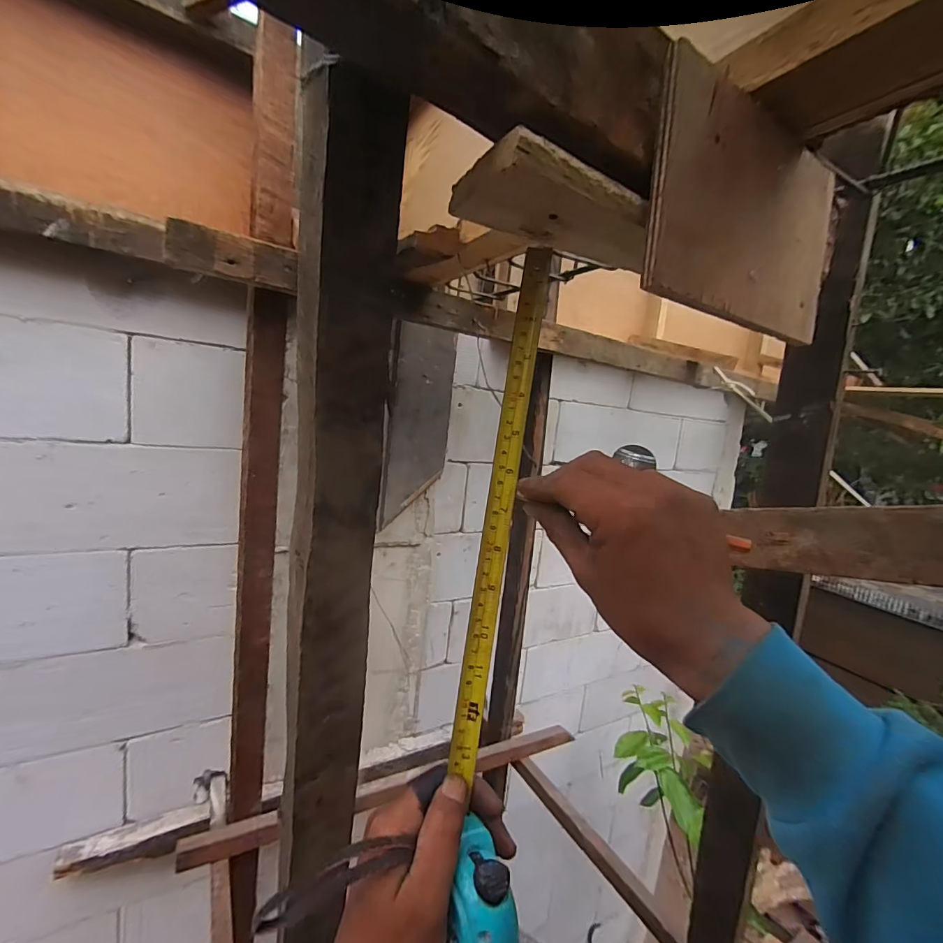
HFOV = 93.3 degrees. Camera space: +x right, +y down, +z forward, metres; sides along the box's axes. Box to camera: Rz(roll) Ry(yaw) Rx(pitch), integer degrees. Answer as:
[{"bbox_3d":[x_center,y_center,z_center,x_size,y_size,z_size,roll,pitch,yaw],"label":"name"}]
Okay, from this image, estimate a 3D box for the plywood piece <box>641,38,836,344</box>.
[{"bbox_3d":[0.189,-0.167,0.298,0.195,0.129,0.017,2,10,-32],"label":"plywood piece"}]

